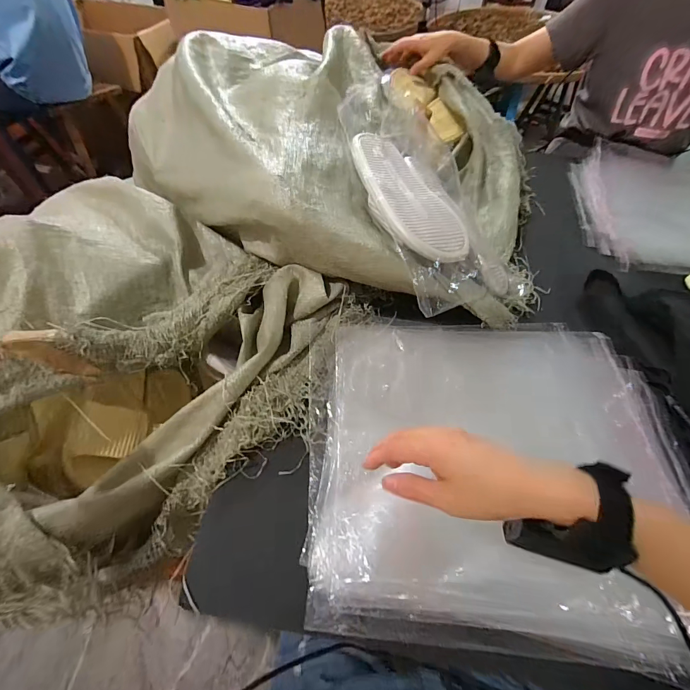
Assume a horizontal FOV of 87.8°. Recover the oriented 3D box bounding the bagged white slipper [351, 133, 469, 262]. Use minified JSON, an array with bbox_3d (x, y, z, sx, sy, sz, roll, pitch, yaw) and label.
[{"bbox_3d":[0.084,-0.230,0.532,0.120,0.047,0.272,-16,58,-12],"label":"bagged white slipper"}]

